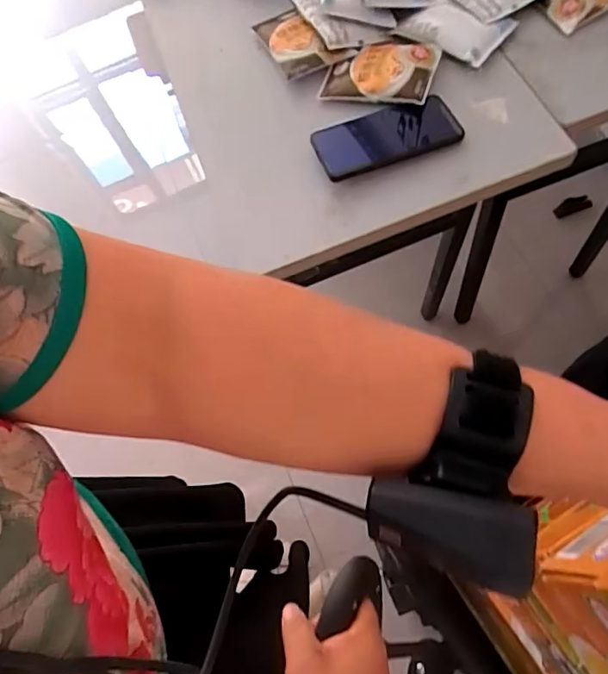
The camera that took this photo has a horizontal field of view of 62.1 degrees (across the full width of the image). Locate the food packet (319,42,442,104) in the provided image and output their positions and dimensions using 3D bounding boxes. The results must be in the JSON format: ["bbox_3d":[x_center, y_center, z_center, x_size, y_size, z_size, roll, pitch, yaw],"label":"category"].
[{"bbox_3d":[0.090,-0.327,0.619,0.134,0.023,0.083,13,79,21],"label":"food packet"}]

